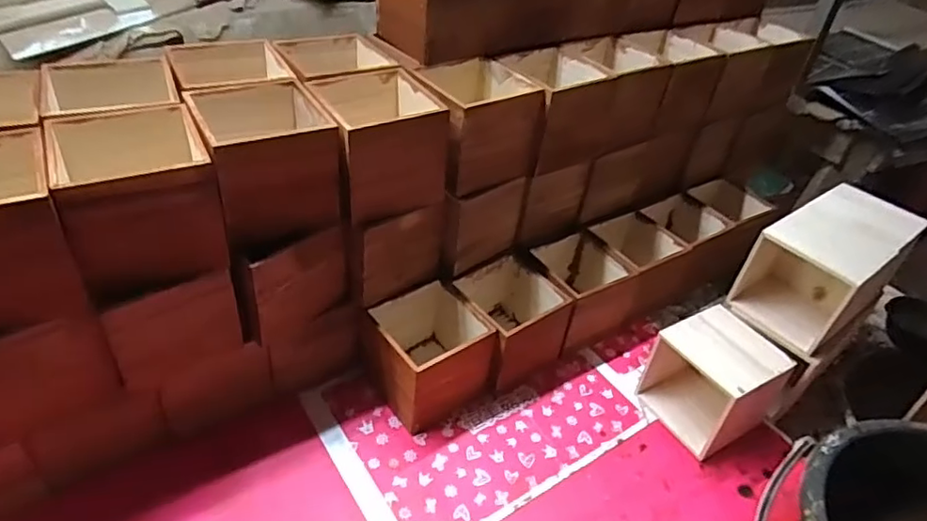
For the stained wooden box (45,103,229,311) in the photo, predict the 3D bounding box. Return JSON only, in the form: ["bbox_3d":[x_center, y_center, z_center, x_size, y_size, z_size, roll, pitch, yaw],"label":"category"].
[{"bbox_3d":[-0.324,-0.062,0.592,0.133,0.126,0.136,-18,45,-28],"label":"stained wooden box"}]

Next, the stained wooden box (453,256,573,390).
[{"bbox_3d":[0.060,0.091,0.861,0.126,0.129,0.135,-23,48,-32],"label":"stained wooden box"}]

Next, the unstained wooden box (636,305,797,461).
[{"bbox_3d":[0.343,0.161,0.818,0.138,0.131,0.132,-19,45,-28],"label":"unstained wooden box"}]

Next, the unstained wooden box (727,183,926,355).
[{"bbox_3d":[0.509,0.003,0.833,0.247,0.140,0.131,-24,48,-33],"label":"unstained wooden box"}]

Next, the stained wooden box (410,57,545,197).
[{"bbox_3d":[0.009,-0.181,0.786,0.140,0.120,0.128,-18,45,-28],"label":"stained wooden box"}]

